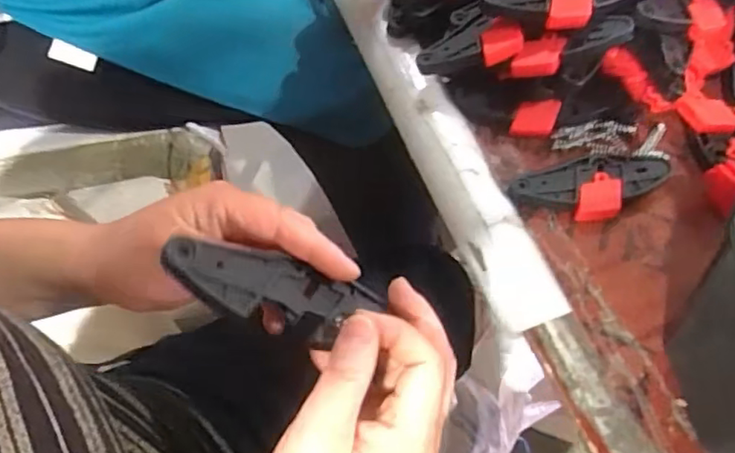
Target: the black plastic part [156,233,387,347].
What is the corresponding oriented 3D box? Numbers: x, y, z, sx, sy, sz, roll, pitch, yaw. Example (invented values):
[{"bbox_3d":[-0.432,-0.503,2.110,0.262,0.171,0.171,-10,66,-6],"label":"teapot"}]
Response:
[{"bbox_3d":[-0.042,0.032,0.288,0.106,0.008,0.035,18,55,-21],"label":"black plastic part"}]

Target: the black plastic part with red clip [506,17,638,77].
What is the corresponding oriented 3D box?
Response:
[{"bbox_3d":[0.151,-0.134,0.441,0.088,0.015,0.025,-18,59,6],"label":"black plastic part with red clip"}]

